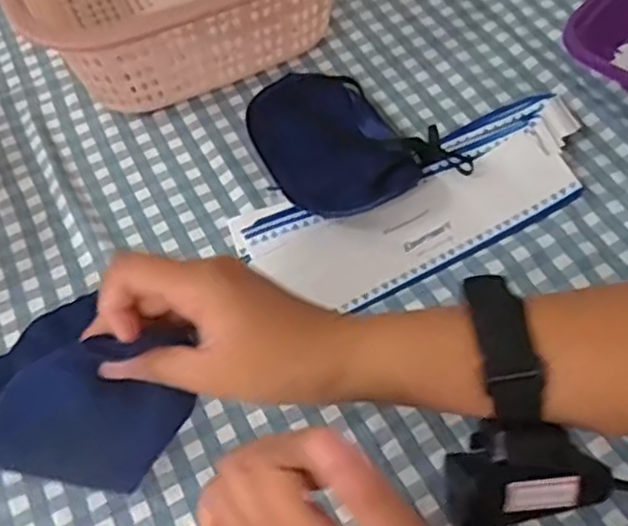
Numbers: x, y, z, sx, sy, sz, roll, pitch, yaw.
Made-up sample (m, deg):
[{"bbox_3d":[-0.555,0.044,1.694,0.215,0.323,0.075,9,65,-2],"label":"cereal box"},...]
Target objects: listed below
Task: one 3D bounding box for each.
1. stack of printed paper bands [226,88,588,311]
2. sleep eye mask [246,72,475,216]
[{"bbox_3d":[0.077,-0.045,0.516,0.254,0.019,0.100,-22,56,-11],"label":"stack of printed paper bands"},{"bbox_3d":[0.013,-0.092,0.549,0.108,0.034,0.167,-35,59,-19],"label":"sleep eye mask"}]

